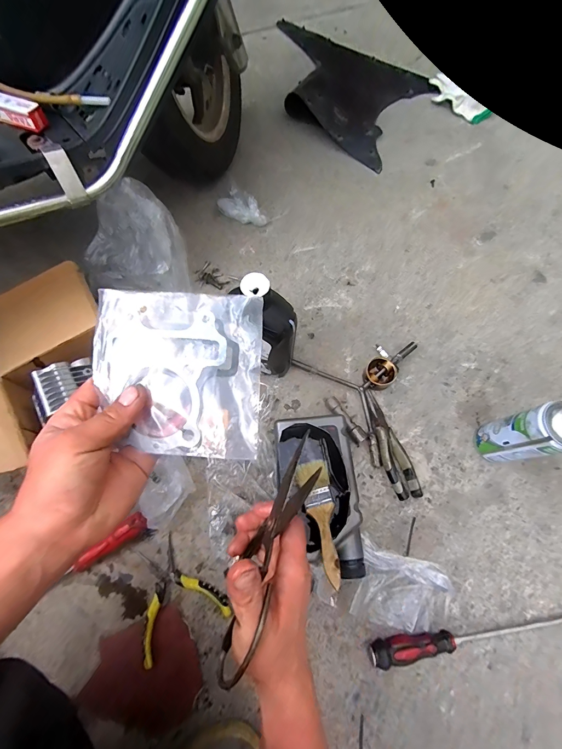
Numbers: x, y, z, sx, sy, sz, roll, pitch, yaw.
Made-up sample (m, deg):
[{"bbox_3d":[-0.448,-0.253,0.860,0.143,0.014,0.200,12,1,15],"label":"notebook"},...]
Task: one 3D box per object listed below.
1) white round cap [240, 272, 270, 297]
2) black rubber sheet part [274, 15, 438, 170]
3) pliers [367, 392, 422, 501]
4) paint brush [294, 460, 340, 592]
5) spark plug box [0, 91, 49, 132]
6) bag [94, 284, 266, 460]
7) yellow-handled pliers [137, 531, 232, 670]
[{"bbox_3d":[-0.033,-0.112,0.415,0.035,0.006,0.034,1,69,-2],"label":"white round cap"},{"bbox_3d":[0.131,-0.776,0.871,0.501,0.060,0.400,33,73,11],"label":"black rubber sheet part"},{"bbox_3d":[0.177,0.116,0.549,0.046,0.035,0.174,-16,71,-6],"label":"pliers"},{"bbox_3d":[0.054,0.202,0.468,0.048,0.011,0.167,-15,46,7],"label":"paint brush"},{"bbox_3d":[-0.363,-0.350,0.437,0.104,0.027,0.027,14,69,3],"label":"spark plug box"},{"bbox_3d":[-0.086,0.000,0.277,0.138,0.008,0.134,3,91,0],"label":"bag"},{"bbox_3d":[-0.154,0.306,0.473,0.115,0.022,0.132,-26,72,-10],"label":"yellow-handled pliers"}]

